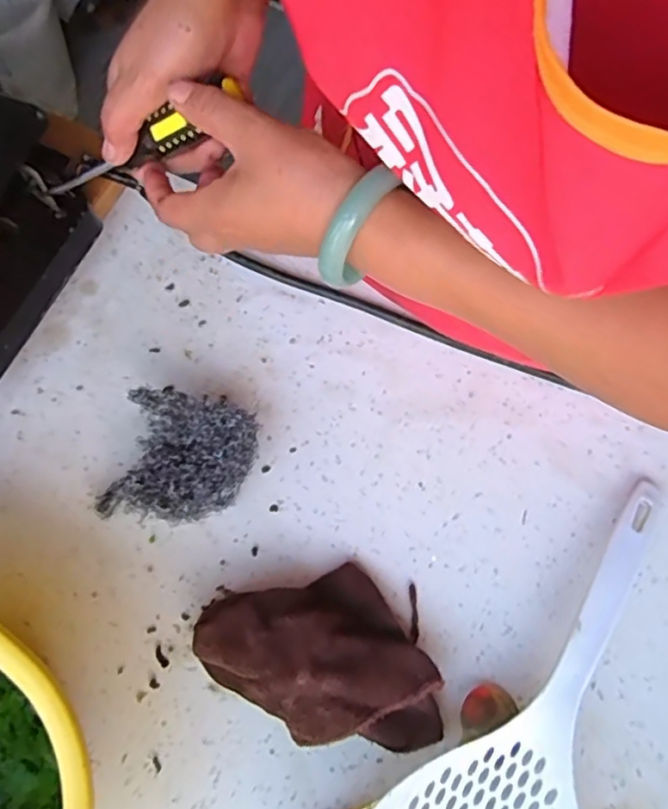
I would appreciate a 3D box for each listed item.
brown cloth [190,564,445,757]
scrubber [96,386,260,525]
[{"bbox_3d":[-0.009,0.147,0.369,0.150,0.045,0.100,6,72,1],"label":"brown cloth"},{"bbox_3d":[-0.100,0.037,0.409,0.091,0.045,0.084,14,72,3],"label":"scrubber"}]

